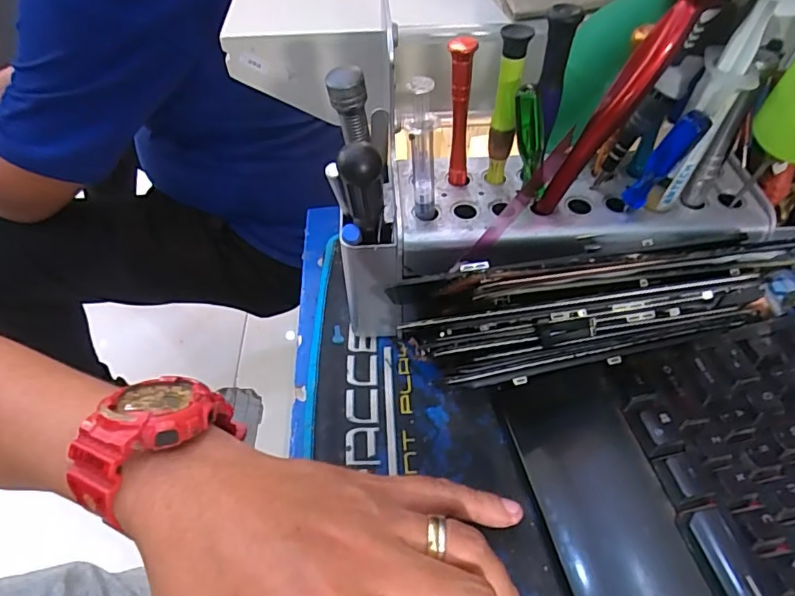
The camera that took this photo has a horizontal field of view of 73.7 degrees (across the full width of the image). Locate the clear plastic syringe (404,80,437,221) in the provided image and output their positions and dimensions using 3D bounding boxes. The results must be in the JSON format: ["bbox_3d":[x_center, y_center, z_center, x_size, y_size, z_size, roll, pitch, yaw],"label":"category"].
[{"bbox_3d":[0.012,-0.069,0.253,0.014,0.077,0.016,4,50,3],"label":"clear plastic syringe"}]

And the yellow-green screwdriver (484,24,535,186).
[{"bbox_3d":[0.055,-0.096,0.272,0.013,0.081,0.012,3,50,3],"label":"yellow-green screwdriver"}]

